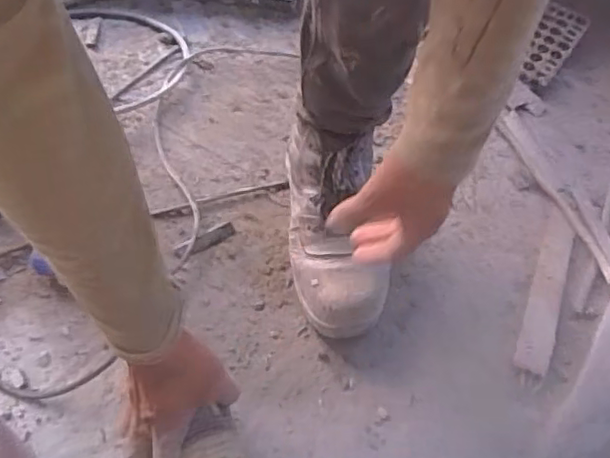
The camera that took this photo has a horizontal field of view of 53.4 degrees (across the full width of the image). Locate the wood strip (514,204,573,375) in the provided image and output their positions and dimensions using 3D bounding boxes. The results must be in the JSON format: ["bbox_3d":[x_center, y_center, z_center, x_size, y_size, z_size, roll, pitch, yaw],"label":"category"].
[{"bbox_3d":[0.279,0.060,0.695,0.037,0.007,0.228,19,56,12],"label":"wood strip"}]

